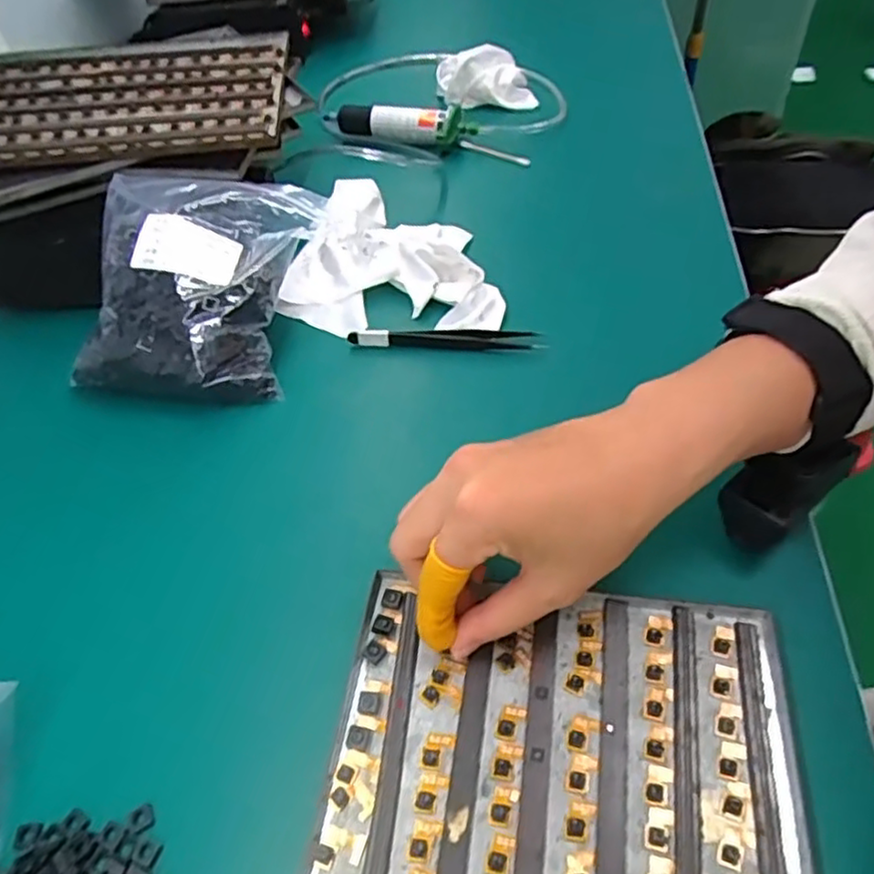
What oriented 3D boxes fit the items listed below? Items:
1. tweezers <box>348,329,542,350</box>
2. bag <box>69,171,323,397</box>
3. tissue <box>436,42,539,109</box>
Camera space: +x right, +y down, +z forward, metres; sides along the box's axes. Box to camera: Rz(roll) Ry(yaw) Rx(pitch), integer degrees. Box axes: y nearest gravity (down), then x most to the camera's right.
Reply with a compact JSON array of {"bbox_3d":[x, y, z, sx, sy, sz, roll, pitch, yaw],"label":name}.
[{"bbox_3d":[0.003,-0.065,0.440,0.118,0.007,0.012,1,50,7],"label":"tweezers"},{"bbox_3d":[-0.152,-0.103,0.445,0.122,0.077,0.151,4,50,10],"label":"bag"},{"bbox_3d":[0.046,-0.338,0.648,0.090,0.040,0.048,-5,49,2],"label":"tissue"}]

